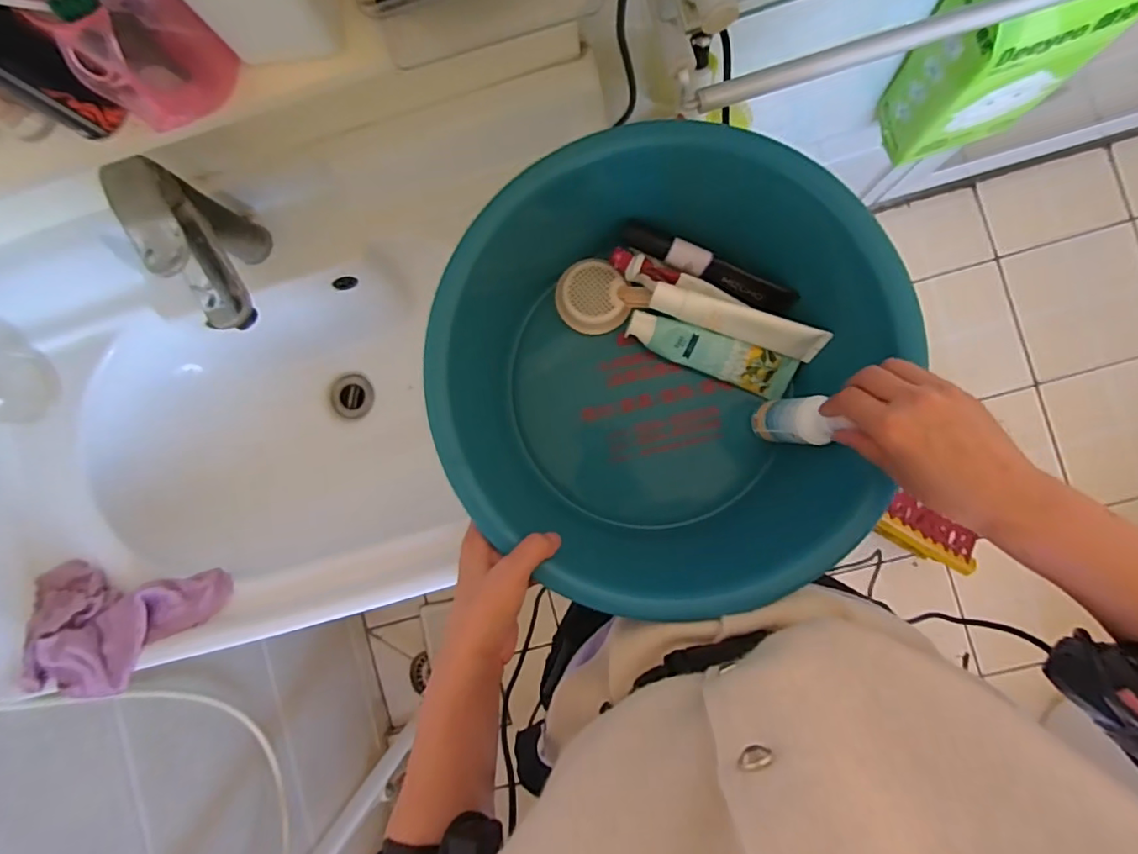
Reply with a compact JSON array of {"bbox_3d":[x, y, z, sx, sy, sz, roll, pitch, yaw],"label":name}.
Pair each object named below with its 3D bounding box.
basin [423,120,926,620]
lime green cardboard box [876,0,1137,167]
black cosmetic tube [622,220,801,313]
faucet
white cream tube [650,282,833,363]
[{"bbox_3d":[0.082,-0.044,0.480,0.360,0.148,0.351,0,88,4],"label":"basin"},{"bbox_3d":[0.502,-0.445,0.635,0.169,0.337,0.113,-16,87,4],"label":"lime green cardboard box"},{"bbox_3d":[0.129,-0.147,0.511,0.168,0.030,0.025,23,90,5],"label":"black cosmetic tube"},{"bbox_3d":[-0.331,-0.157,0.527,0.045,0.172,0.146,-24,87,3],"label":"faucet"},{"bbox_3d":[0.153,-0.095,0.505,0.157,0.035,0.025,17,90,5],"label":"white cream tube"}]

